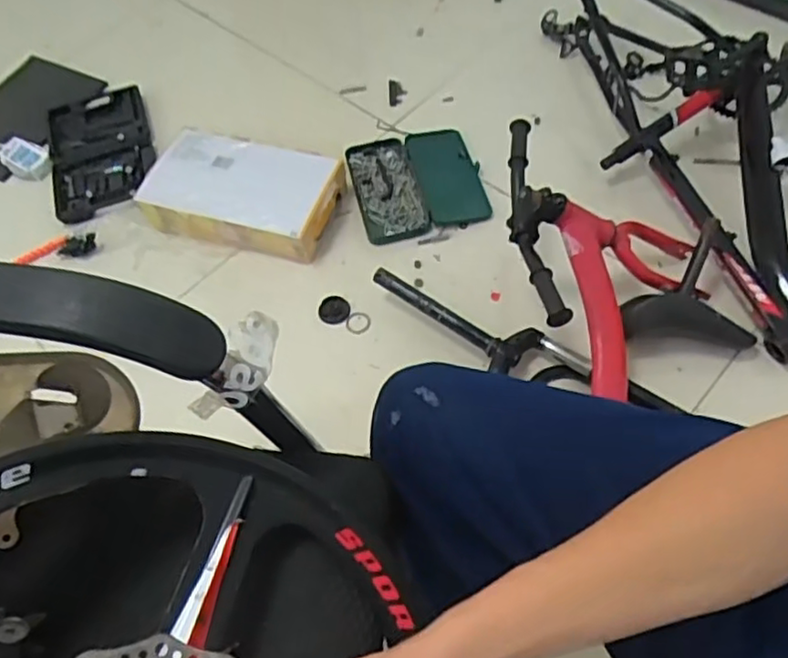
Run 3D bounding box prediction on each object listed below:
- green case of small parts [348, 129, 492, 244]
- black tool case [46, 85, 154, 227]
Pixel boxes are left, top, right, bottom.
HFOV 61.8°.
[{"bbox_3d":[0.044,-0.292,1.315,0.245,0.052,0.268,-13,58,-3],"label":"green case of small parts"},{"bbox_3d":[-0.624,-0.374,1.401,0.205,0.040,0.336,-17,66,-5],"label":"black tool case"}]

